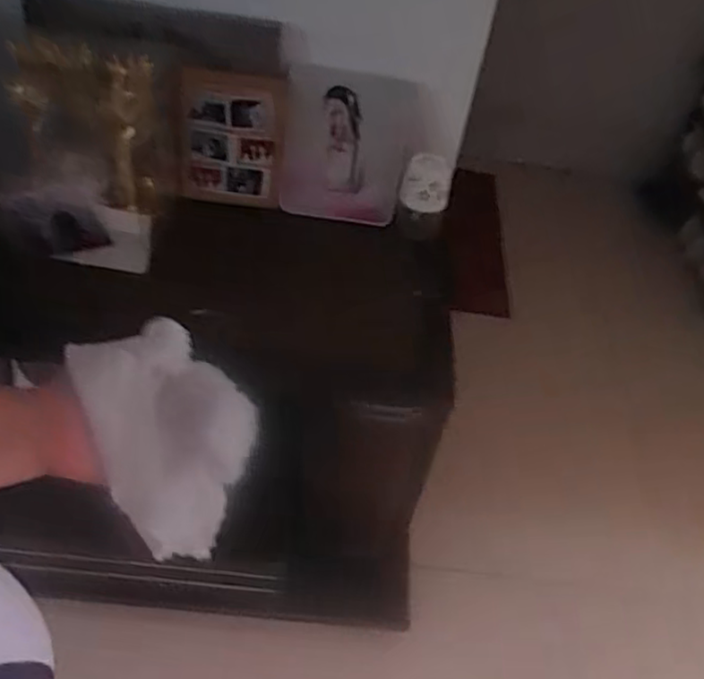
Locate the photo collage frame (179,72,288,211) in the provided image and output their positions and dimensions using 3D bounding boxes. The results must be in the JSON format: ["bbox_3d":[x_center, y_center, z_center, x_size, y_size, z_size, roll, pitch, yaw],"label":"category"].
[{"bbox_3d":[-0.197,-0.331,1.150,0.173,0.212,0.046,0,46,-9],"label":"photo collage frame"}]

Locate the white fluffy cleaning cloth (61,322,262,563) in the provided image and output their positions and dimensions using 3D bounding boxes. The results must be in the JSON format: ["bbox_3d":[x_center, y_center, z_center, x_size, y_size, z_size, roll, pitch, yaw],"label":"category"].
[{"bbox_3d":[-0.135,0.080,0.536,0.049,0.182,0.133,-15,4,36],"label":"white fluffy cleaning cloth"}]

